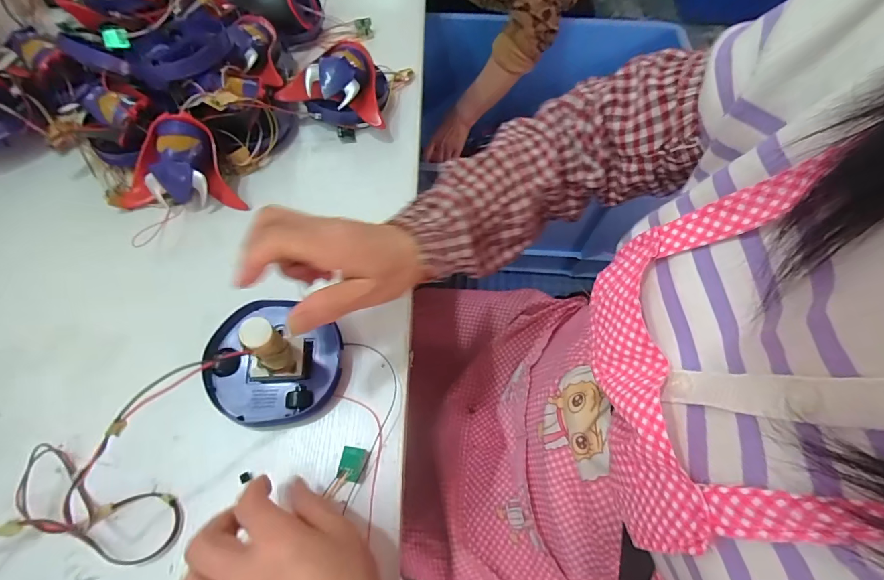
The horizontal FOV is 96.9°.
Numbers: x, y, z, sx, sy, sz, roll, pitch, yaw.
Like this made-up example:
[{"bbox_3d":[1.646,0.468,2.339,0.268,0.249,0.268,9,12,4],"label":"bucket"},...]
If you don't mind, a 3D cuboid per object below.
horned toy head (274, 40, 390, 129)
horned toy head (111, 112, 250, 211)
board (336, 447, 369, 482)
[{"bbox_3d":[-0.133,-0.249,0.485,0.125,0.066,0.101,0,62,-2],"label":"horned toy head"},{"bbox_3d":[-0.292,-0.134,0.425,0.139,0.078,0.067,-1,62,-2],"label":"horned toy head"},{"bbox_3d":[-0.073,0.140,0.317,0.021,0.004,0.024,5,59,13],"label":"board"}]

